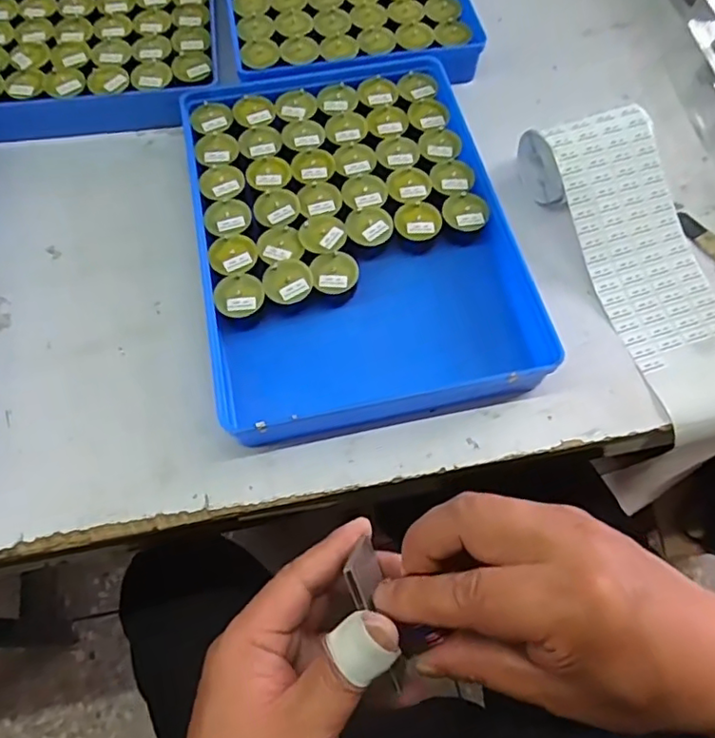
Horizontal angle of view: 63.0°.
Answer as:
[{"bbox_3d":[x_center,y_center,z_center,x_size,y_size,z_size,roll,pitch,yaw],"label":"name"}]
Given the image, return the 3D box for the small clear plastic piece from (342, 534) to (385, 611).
[{"bbox_3d":[0.004,0.098,0.280,0.005,0.058,0.021,-20,84,8],"label":"small clear plastic piece"}]

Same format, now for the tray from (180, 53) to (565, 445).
[{"bbox_3d":[-0.007,-0.114,0.455,0.226,0.036,0.315,-11,65,-5],"label":"tray"}]

